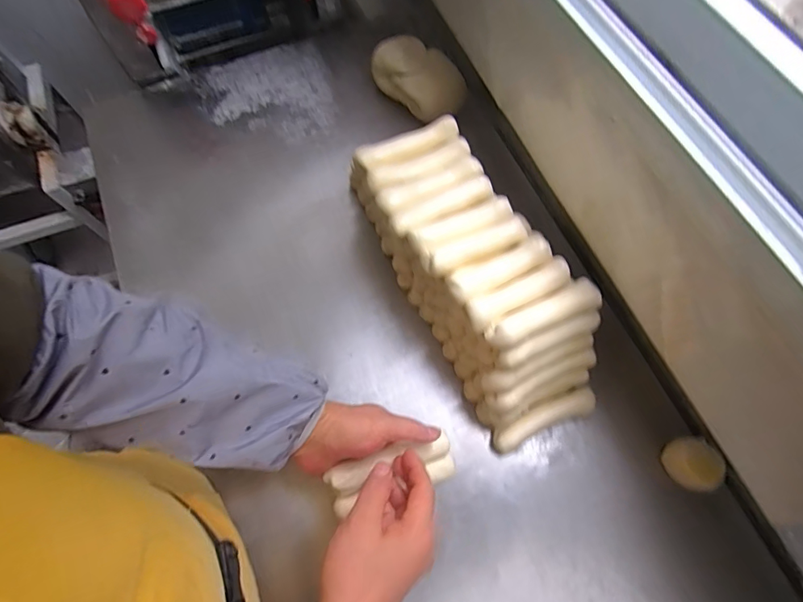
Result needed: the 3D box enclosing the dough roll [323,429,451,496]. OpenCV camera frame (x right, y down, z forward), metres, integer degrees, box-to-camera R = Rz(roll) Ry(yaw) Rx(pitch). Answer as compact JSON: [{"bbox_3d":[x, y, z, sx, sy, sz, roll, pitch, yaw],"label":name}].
[{"bbox_3d":[-0.009,0.164,0.449,0.129,0.023,0.025,-12,69,-20],"label":"dough roll"}]

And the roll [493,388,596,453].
[{"bbox_3d":[0.171,0.143,0.532,0.133,0.031,0.030,-22,71,-8],"label":"roll"}]

